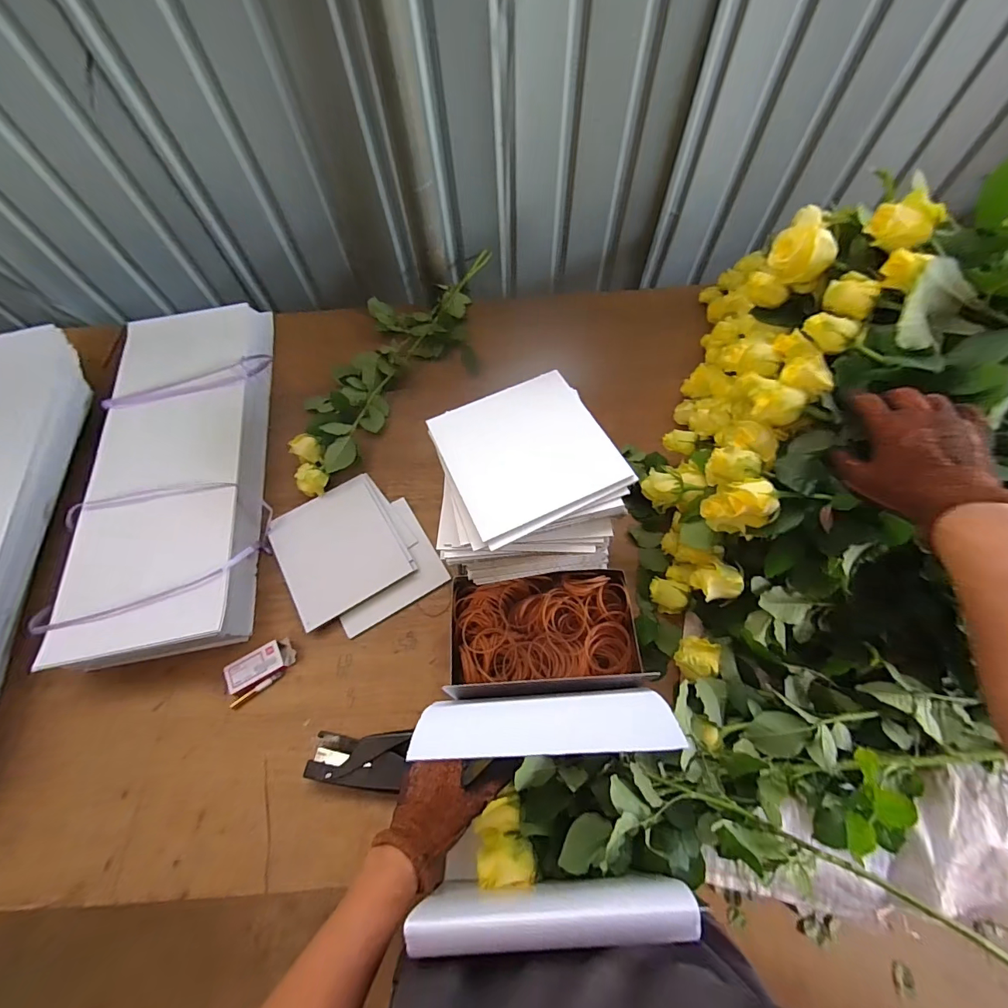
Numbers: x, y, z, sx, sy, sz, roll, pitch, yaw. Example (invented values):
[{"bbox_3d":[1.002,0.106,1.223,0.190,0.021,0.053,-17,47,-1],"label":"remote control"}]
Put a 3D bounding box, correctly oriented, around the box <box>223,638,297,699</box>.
[{"bbox_3d":[-0.313,0.208,0.556,0.083,0.020,0.039,-31,66,-13],"label":"box"}]

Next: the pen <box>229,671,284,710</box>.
[{"bbox_3d":[-0.314,0.238,0.552,0.069,0.007,0.009,-35,67,-15],"label":"pen"}]

